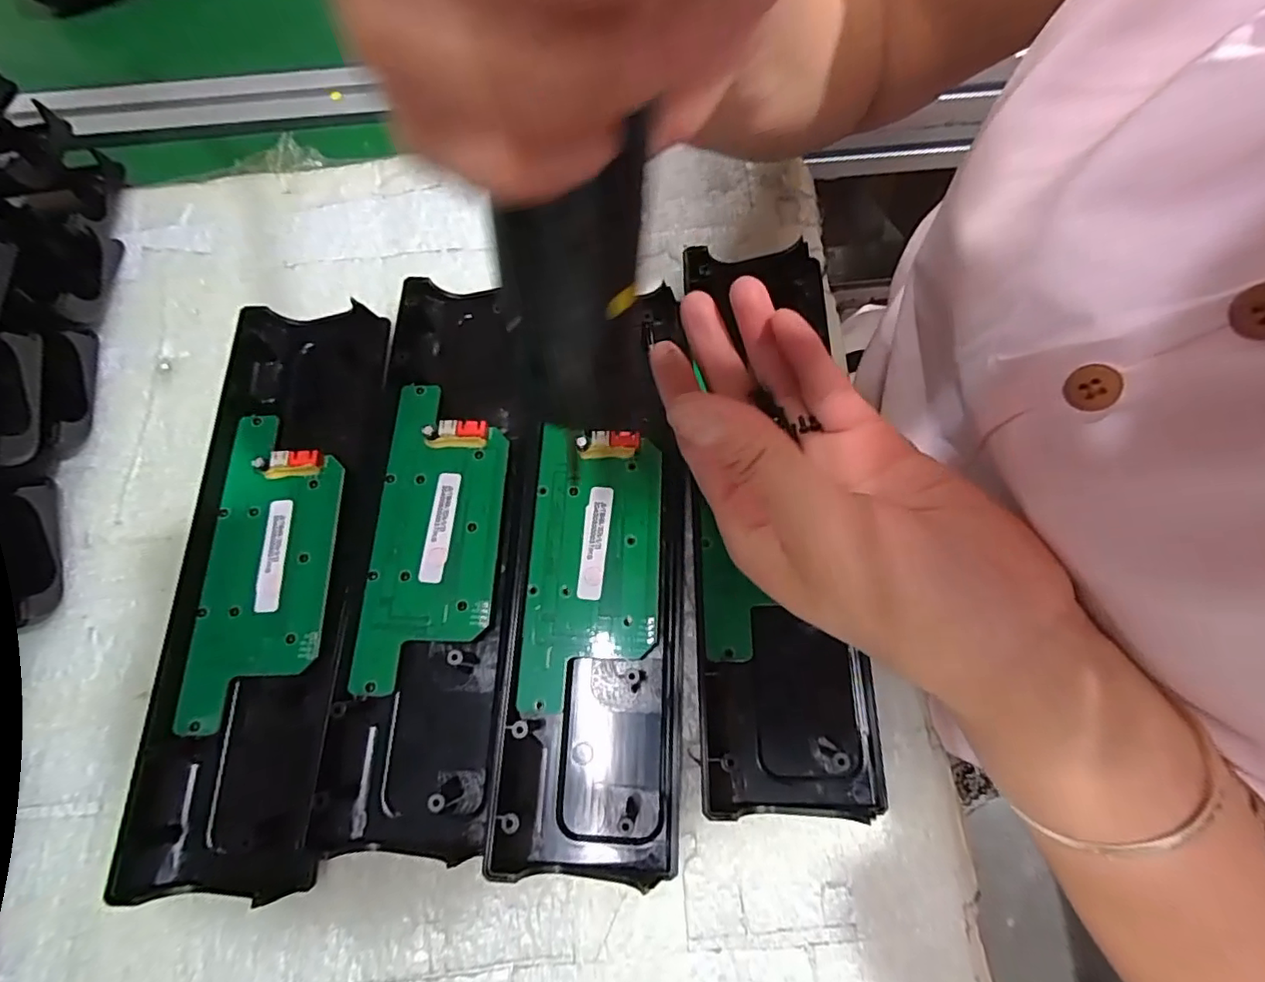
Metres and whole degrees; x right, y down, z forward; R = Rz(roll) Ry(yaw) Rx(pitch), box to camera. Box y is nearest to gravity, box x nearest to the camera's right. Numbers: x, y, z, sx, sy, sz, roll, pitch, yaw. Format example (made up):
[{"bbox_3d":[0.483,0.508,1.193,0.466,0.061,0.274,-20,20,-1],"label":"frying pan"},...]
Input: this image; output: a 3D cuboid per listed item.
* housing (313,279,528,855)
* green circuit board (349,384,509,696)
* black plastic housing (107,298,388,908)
[{"bbox_3d":[-0.086,0.016,0.253,0.071,0.014,0.245,0,72,2],"label":"housing"},{"bbox_3d":[-0.085,0.016,0.251,0.054,0.008,0.133,1,72,2],"label":"green circuit board"},{"bbox_3d":[-0.157,0.030,0.251,0.071,0.016,0.246,-2,72,2],"label":"black plastic housing"}]

